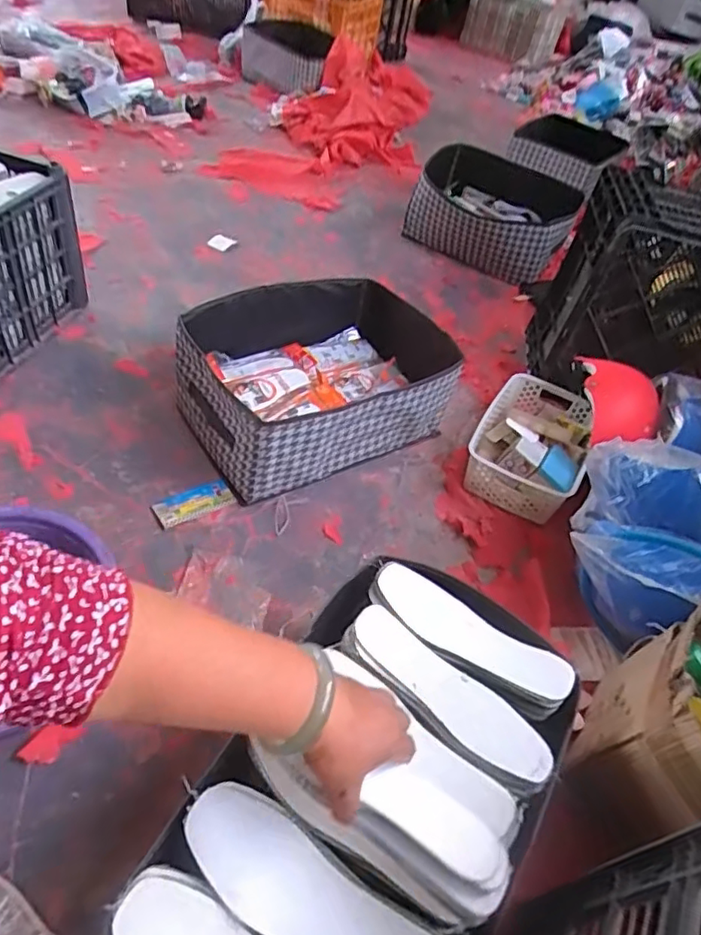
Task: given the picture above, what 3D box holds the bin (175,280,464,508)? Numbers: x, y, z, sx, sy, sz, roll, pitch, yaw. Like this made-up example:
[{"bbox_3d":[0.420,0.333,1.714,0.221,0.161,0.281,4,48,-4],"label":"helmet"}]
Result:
[{"bbox_3d":[-0.053,-0.154,1.078,0.457,0.193,0.325,-24,57,-29],"label":"bin"}]

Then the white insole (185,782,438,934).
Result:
[{"bbox_3d":[-0.029,0.336,0.462,0.228,0.020,0.074,31,51,16],"label":"white insole"}]

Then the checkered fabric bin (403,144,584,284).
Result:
[{"bbox_3d":[0.413,-0.742,1.731,0.435,0.173,0.381,22,49,9],"label":"checkered fabric bin"}]

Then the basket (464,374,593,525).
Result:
[{"bbox_3d":[0.340,-0.050,1.110,0.195,0.080,0.300,29,49,14],"label":"basket"}]

